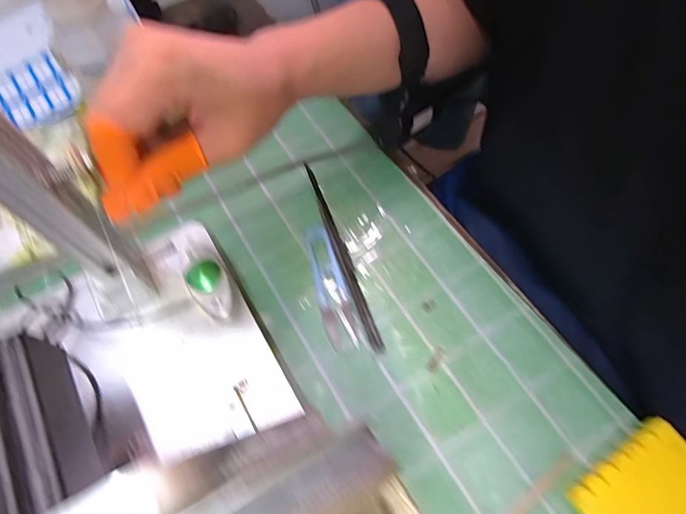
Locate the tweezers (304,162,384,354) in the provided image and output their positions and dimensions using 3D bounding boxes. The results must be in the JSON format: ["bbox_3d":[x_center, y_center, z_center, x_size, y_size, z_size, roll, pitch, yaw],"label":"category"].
[{"bbox_3d":[-0.002,-0.005,0.340,0.009,0.013,0.171,-17,65,-8],"label":"tweezers"}]

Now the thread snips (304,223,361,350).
[{"bbox_3d":[-0.010,0.020,0.333,0.024,0.005,0.107,-12,64,-5],"label":"thread snips"}]

